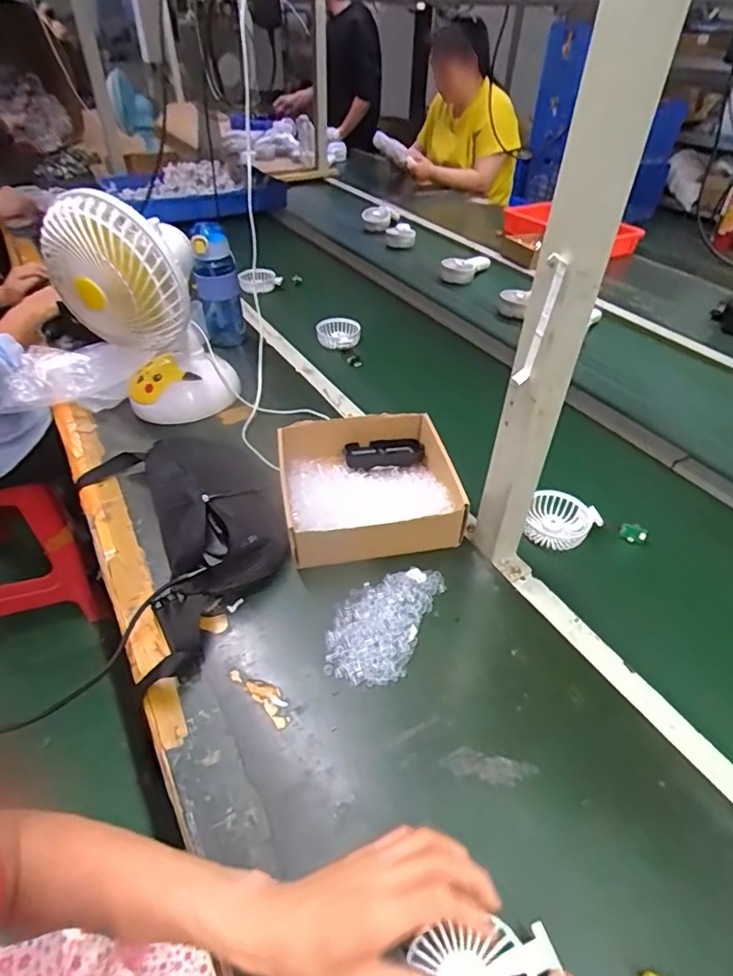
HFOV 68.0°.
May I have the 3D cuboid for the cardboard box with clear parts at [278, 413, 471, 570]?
[{"bbox_3d":[0.004,-0.003,0.709,0.223,0.073,0.202,-5,42,-8],"label":"cardboard box with clear parts"}]

